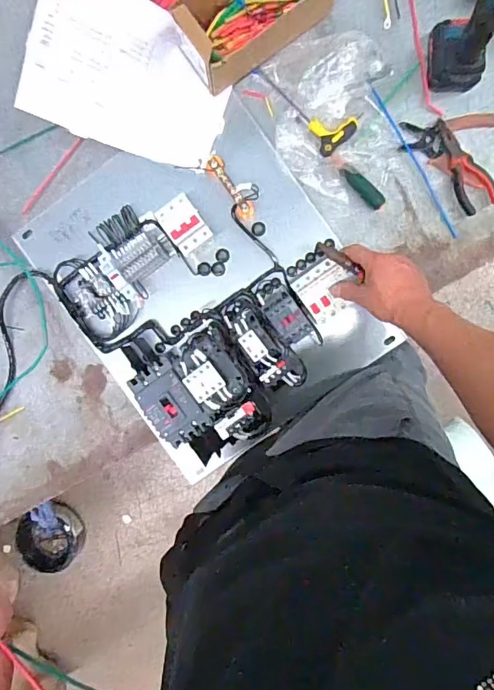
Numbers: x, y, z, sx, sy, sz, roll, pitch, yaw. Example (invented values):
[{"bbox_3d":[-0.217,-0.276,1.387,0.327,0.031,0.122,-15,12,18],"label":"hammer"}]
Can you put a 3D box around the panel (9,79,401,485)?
[{"bbox_3d":[-0.070,-0.098,0.689,0.414,0.145,0.490,-35,91,6],"label":"panel"}]

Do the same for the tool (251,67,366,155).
[{"bbox_3d":[0.094,-0.378,0.723,0.078,0.020,0.176,-40,91,6],"label":"tool"}]

